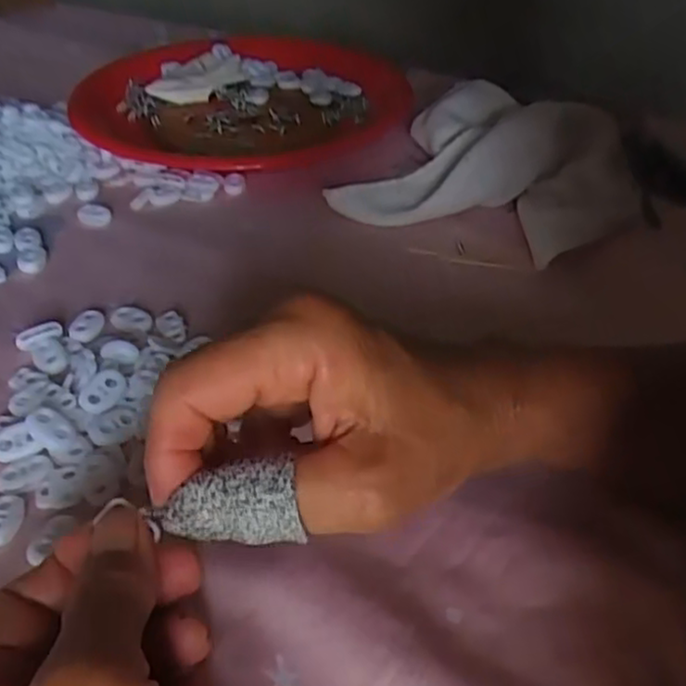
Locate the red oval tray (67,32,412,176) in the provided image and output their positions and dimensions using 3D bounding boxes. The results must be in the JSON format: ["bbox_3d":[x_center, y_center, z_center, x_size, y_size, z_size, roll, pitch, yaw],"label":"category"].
[{"bbox_3d":[-0.075,-0.197,0.587,0.246,0.034,0.255,3,39,2],"label":"red oval tray"}]

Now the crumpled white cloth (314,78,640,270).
[{"bbox_3d":[0.101,-0.117,0.462,0.166,0.069,0.128,19,43,21],"label":"crumpled white cloth"}]

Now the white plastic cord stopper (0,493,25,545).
[{"bbox_3d":[-0.132,0.068,0.283,0.015,0.004,0.023,3,39,3],"label":"white plastic cord stopper"}]

